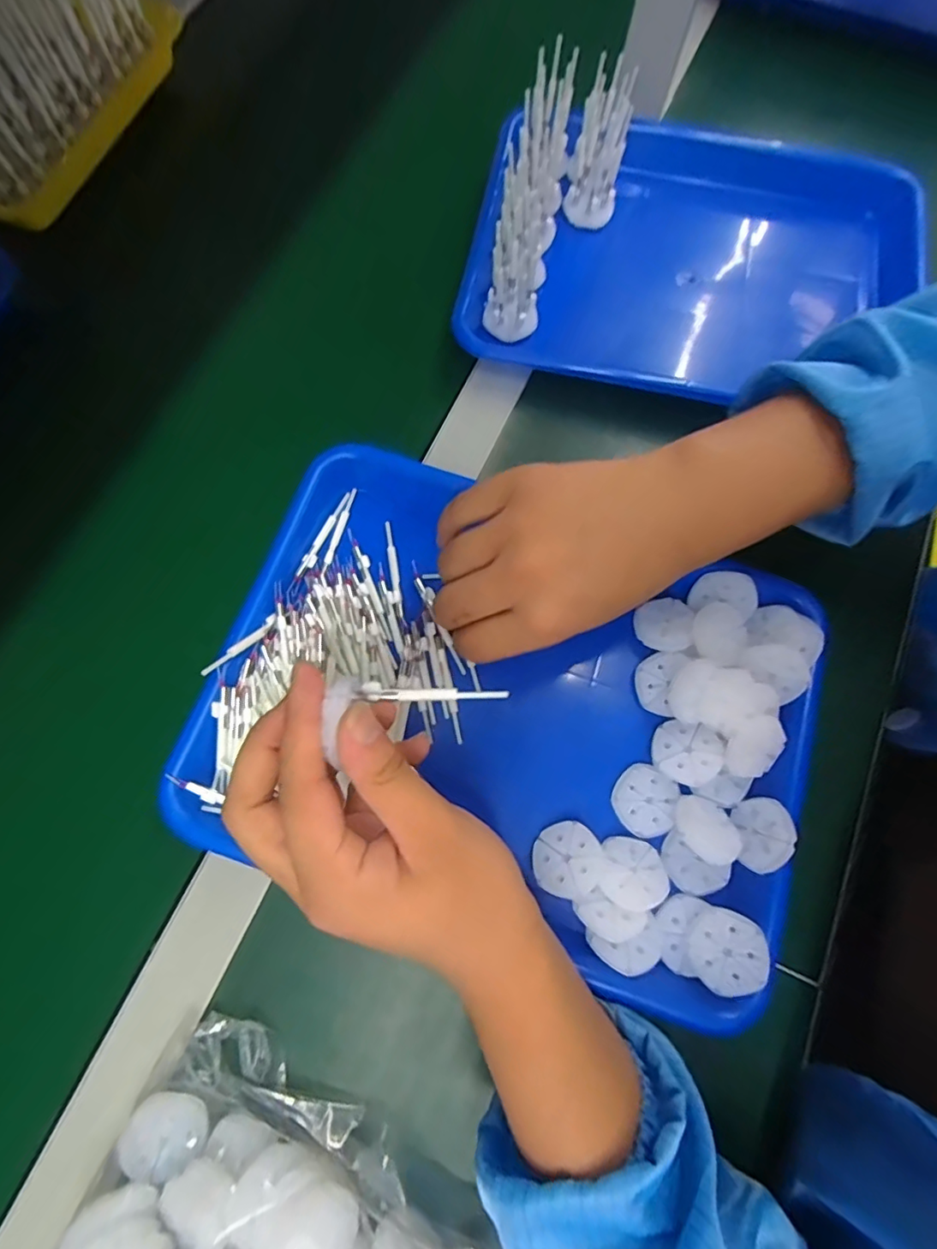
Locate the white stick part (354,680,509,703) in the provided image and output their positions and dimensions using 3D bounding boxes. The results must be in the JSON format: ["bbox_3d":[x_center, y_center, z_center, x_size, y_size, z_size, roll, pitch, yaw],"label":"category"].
[{"bbox_3d":[-0.016,0.029,0.226,0.064,0.004,0.007,2,74,-1],"label":"white stick part"}]

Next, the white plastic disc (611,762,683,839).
[{"bbox_3d":[0.101,0.100,0.309,0.036,0.004,0.036,34,76,8],"label":"white plastic disc"}]

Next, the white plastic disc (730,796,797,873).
[{"bbox_3d":[0.158,0.112,0.292,0.005,0.031,0.037,29,53,-25],"label":"white plastic disc"}]

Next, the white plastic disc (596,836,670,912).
[{"bbox_3d":[0.087,0.133,0.291,0.036,0.006,0.036,2,51,-2],"label":"white plastic disc"}]

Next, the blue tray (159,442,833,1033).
[{"bbox_3d":[0.023,0.045,0.314,0.337,0.032,0.248,19,74,3],"label":"blue tray"}]

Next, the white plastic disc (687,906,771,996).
[{"bbox_3d":[0.133,0.168,0.277,0.036,0.004,0.038,-13,59,23],"label":"white plastic disc"}]

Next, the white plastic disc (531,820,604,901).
[{"bbox_3d":[0.054,0.128,0.296,0.035,0.010,0.038,-11,51,13],"label":"white plastic disc"}]

